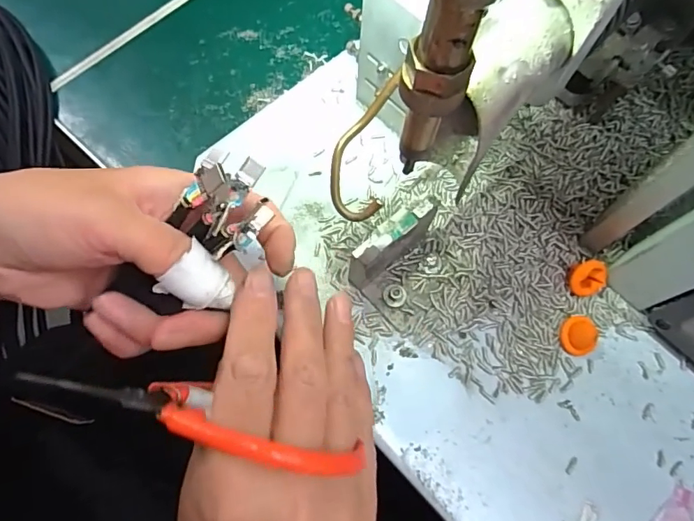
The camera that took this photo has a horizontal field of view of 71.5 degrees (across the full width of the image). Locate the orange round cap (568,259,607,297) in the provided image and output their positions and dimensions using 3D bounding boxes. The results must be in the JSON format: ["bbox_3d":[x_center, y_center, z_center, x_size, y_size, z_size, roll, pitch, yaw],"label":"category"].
[{"bbox_3d":[0.128,0.009,0.257,0.019,0.006,0.021,-12,116,2],"label":"orange round cap"}]

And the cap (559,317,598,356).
[{"bbox_3d":[0.119,0.038,0.248,0.016,0.010,0.020,-6,74,0],"label":"cap"}]

